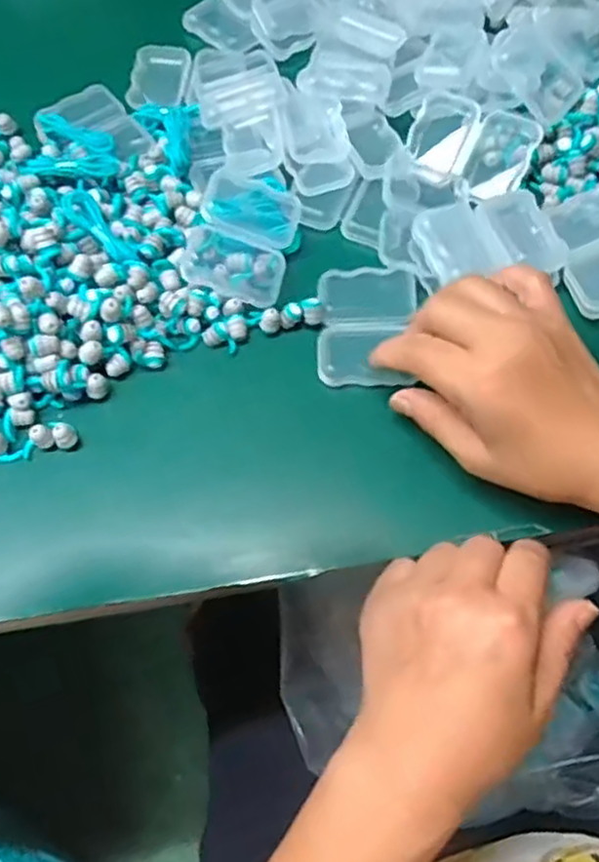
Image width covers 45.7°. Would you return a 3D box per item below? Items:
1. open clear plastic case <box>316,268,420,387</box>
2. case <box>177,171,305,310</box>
[{"bbox_3d":[0.038,-0.060,0.398,0.054,0.010,0.077,1,65,1],"label":"open clear plastic case"},{"bbox_3d":[-0.034,-0.112,0.407,0.055,0.018,0.076,12,66,6],"label":"case"}]

